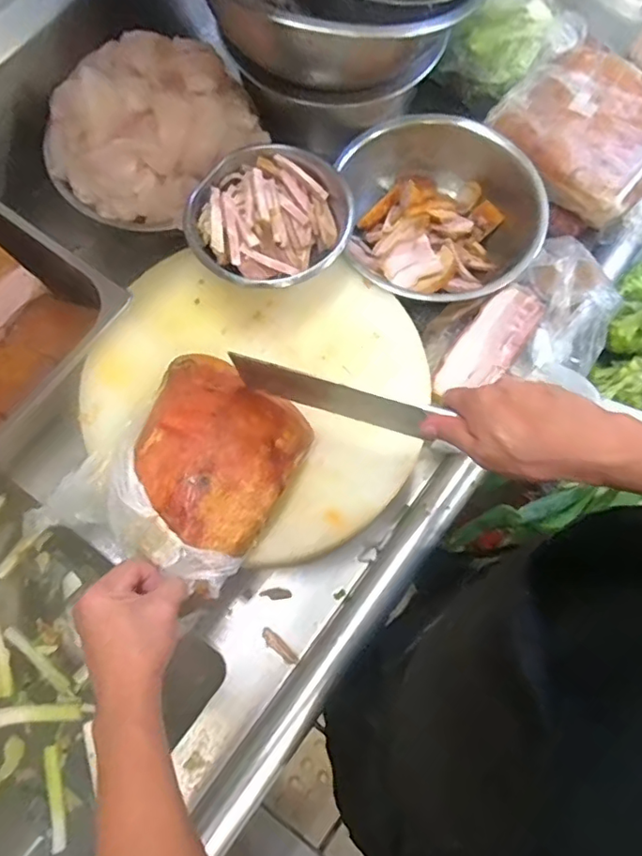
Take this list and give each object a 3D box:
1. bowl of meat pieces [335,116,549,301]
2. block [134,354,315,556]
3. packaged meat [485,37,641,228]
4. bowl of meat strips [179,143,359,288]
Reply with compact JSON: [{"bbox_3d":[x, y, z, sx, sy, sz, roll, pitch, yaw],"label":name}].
[{"bbox_3d":[0.150,-0.249,0.700,0.231,0.085,0.240,0,73,-1],"label":"bowl of meat pieces"},{"bbox_3d":[-0.101,0.024,0.548,0.148,0.058,0.160,26,74,7],"label":"block"},{"bbox_3d":[0.342,-0.360,0.702,0.229,0.079,0.194,43,76,11],"label":"packaged meat"},{"bbox_3d":[-0.054,-0.211,0.615,0.165,0.072,0.154,0,73,-1],"label":"bowl of meat strips"}]

